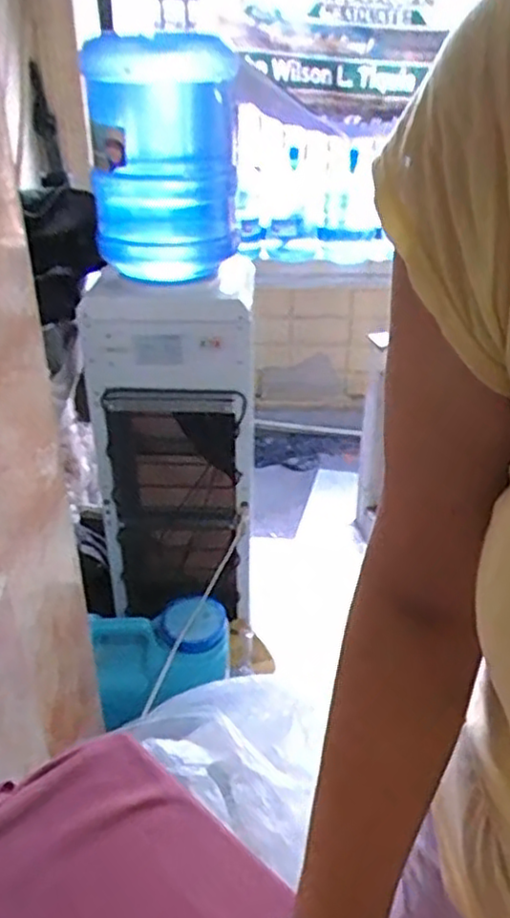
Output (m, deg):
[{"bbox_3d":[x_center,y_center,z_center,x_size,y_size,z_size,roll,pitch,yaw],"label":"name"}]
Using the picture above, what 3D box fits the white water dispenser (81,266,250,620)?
[{"bbox_3d":[-0.166,0.029,1.504,0.321,0.780,0.294,-4,31,-6],"label":"white water dispenser"}]

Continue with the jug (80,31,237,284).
[{"bbox_3d":[-0.147,-0.469,1.133,0.239,0.343,0.270,-4,31,-6],"label":"jug"}]

